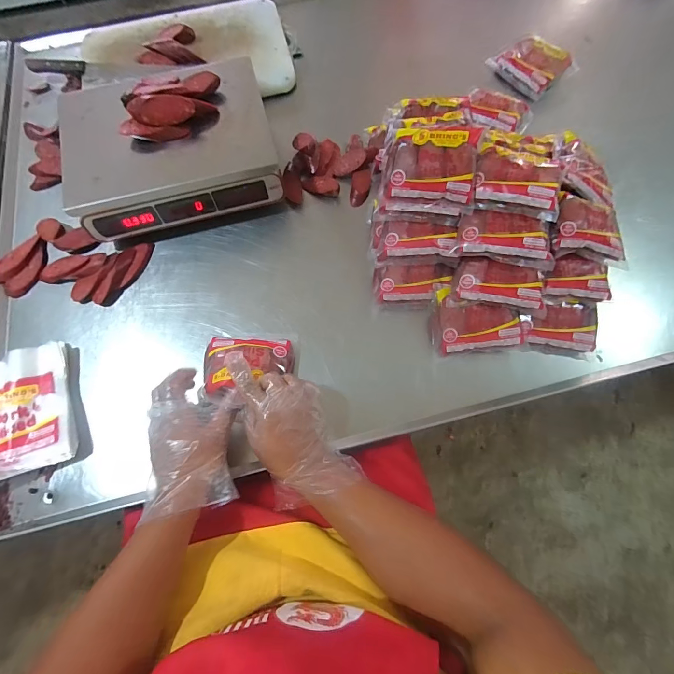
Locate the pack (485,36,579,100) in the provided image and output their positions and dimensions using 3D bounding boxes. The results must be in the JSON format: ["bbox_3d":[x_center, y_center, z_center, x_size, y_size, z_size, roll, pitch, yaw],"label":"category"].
[{"bbox_3d":[0.418,-0.584,0.757,0.116,0.050,0.146,-34,74,-11],"label":"pack"}]

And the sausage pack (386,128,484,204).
[{"bbox_3d":[0.143,-0.260,0.530,0.126,0.025,0.102,9,107,10],"label":"sausage pack"}]

